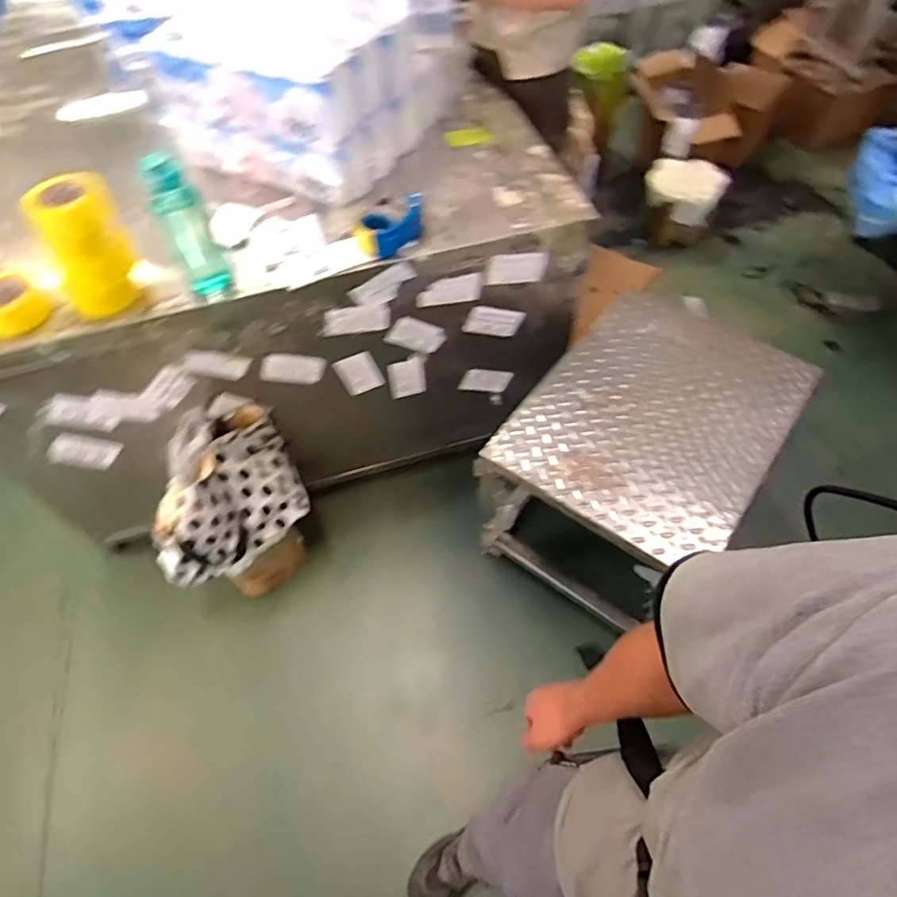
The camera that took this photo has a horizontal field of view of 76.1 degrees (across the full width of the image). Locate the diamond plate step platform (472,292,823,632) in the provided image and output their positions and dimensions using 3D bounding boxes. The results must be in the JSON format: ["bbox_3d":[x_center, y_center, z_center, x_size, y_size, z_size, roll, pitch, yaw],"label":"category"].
[{"bbox_3d":[0.482,0.022,1.449,0.505,0.430,0.678,32,64,23],"label":"diamond plate step platform"}]

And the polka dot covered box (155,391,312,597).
[{"bbox_3d":[-0.531,0.161,1.437,0.376,0.490,0.217,-40,63,-21],"label":"polka dot covered box"}]

